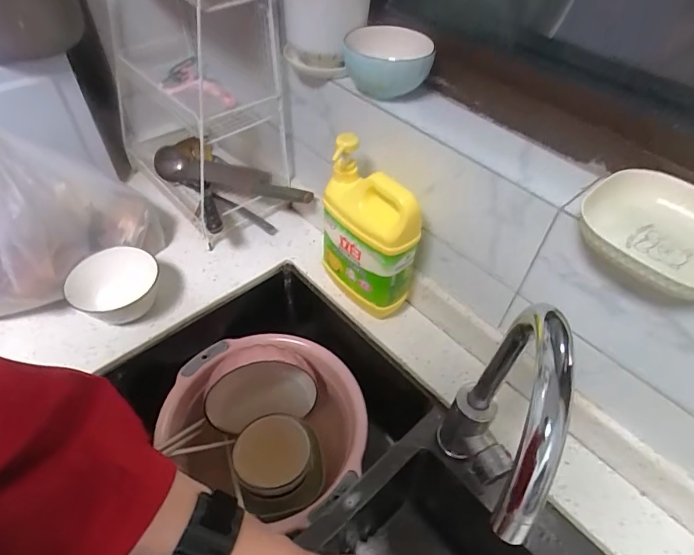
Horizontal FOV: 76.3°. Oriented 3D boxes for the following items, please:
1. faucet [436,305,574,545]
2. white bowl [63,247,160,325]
[{"bbox_3d":[0.121,0.161,0.404,0.056,0.302,0.177,21,51,15],"label":"faucet"},{"bbox_3d":[-0.348,0.021,0.658,0.129,0.067,0.106,-13,51,-13],"label":"white bowl"}]

